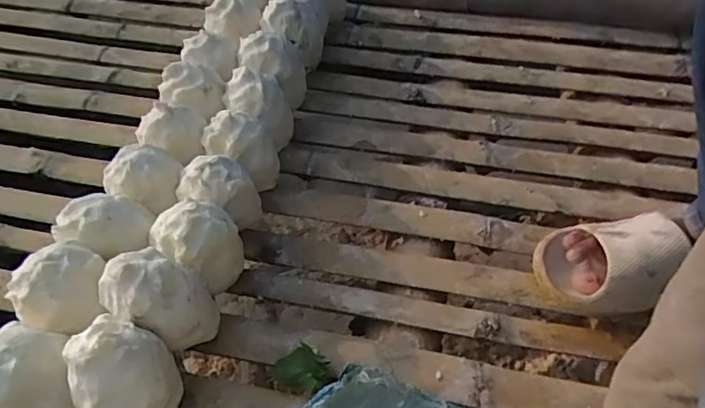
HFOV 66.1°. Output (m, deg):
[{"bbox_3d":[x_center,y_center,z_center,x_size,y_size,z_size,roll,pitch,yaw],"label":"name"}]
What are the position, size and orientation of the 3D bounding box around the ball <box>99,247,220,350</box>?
[{"bbox_3d":[-0.183,0.086,0.506,0.080,0.090,0.079,-2,45,2],"label":"ball"}]

